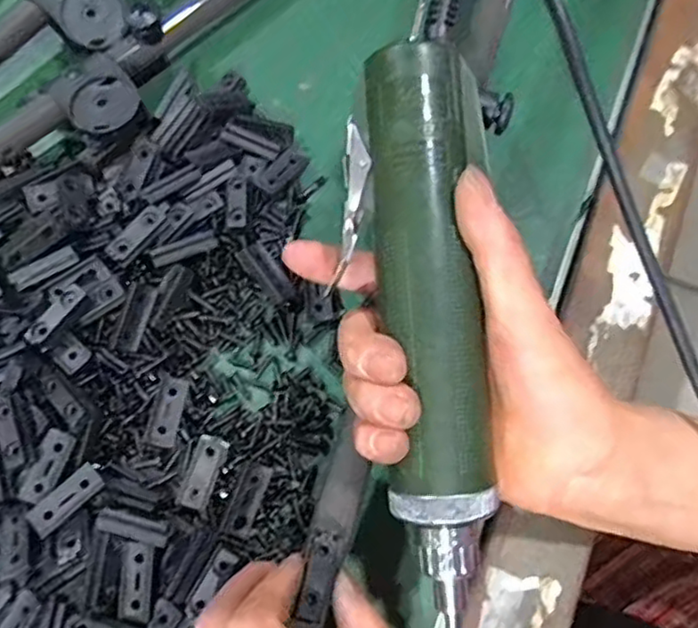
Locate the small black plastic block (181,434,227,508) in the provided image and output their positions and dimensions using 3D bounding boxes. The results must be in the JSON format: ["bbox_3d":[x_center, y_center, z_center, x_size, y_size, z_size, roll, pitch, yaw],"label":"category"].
[{"bbox_3d":[-0.069,0.076,0.320,0.013,0.004,0.035,15,61,4],"label":"small black plastic block"}]

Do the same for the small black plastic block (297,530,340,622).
[{"bbox_3d":[-0.012,0.109,0.278,0.012,0.006,0.034,13,75,3],"label":"small black plastic block"}]

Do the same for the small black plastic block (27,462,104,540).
[{"bbox_3d":[-0.130,0.085,0.306,0.033,0.008,0.015,-42,78,-13],"label":"small black plastic block"}]

